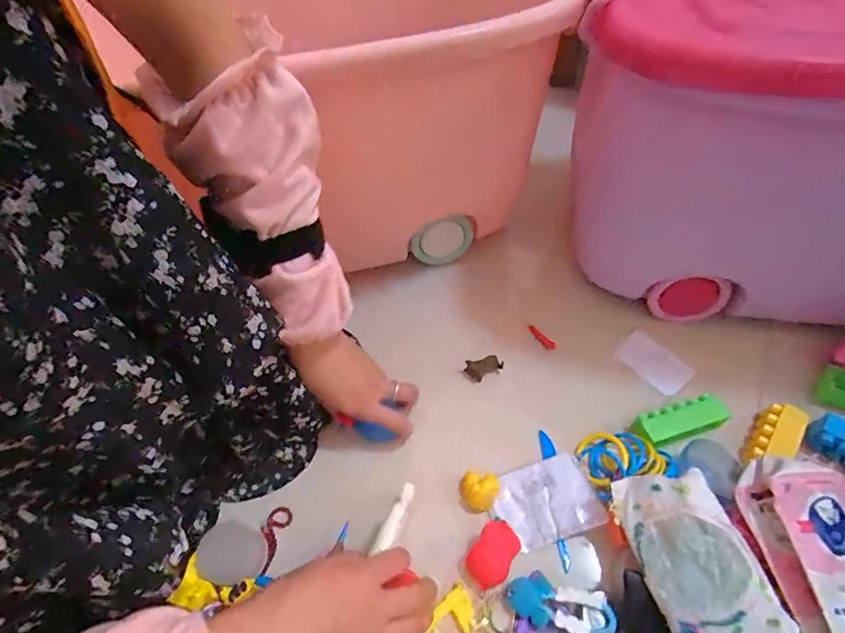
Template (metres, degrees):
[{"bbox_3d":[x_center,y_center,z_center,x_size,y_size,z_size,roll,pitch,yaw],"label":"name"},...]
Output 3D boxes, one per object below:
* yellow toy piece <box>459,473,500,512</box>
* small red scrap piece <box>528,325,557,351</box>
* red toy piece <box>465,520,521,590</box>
[{"bbox_3d":[0.053,0.165,0.425,0.035,0.024,0.030,8,55,9],"label":"yellow toy piece"},{"bbox_3d":[0.142,0.026,0.541,0.010,0.012,0.039,-38,60,-21],"label":"small red scrap piece"},{"bbox_3d":[0.061,0.206,0.390,0.034,0.019,0.052,28,60,21],"label":"red toy piece"}]

